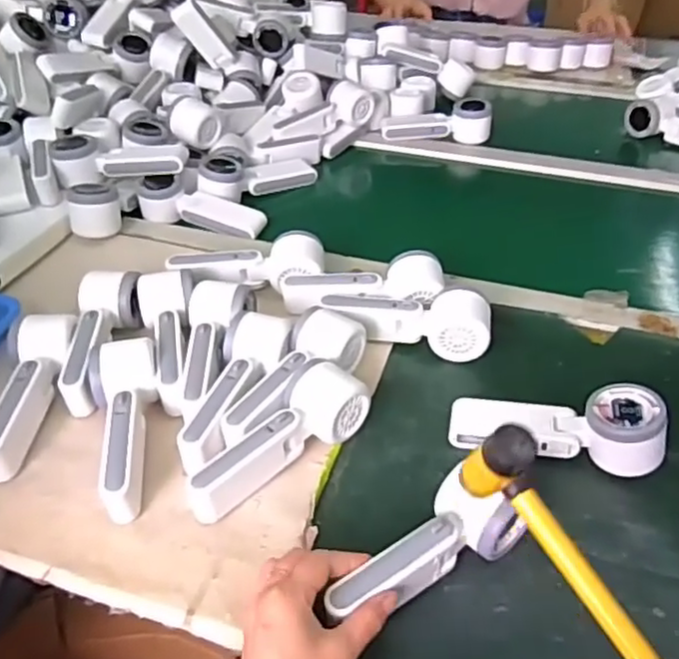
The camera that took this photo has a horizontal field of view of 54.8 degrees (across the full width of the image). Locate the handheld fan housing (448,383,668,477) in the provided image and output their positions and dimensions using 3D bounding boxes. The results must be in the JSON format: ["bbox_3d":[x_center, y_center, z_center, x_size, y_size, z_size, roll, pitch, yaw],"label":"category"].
[{"bbox_3d":[0.179,0.076,0.540,0.170,0.057,0.052,8,40,10],"label":"handheld fan housing"}]

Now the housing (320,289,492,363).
[{"bbox_3d":[0.067,-0.009,0.650,0.164,0.054,0.052,12,41,15],"label":"housing"}]

